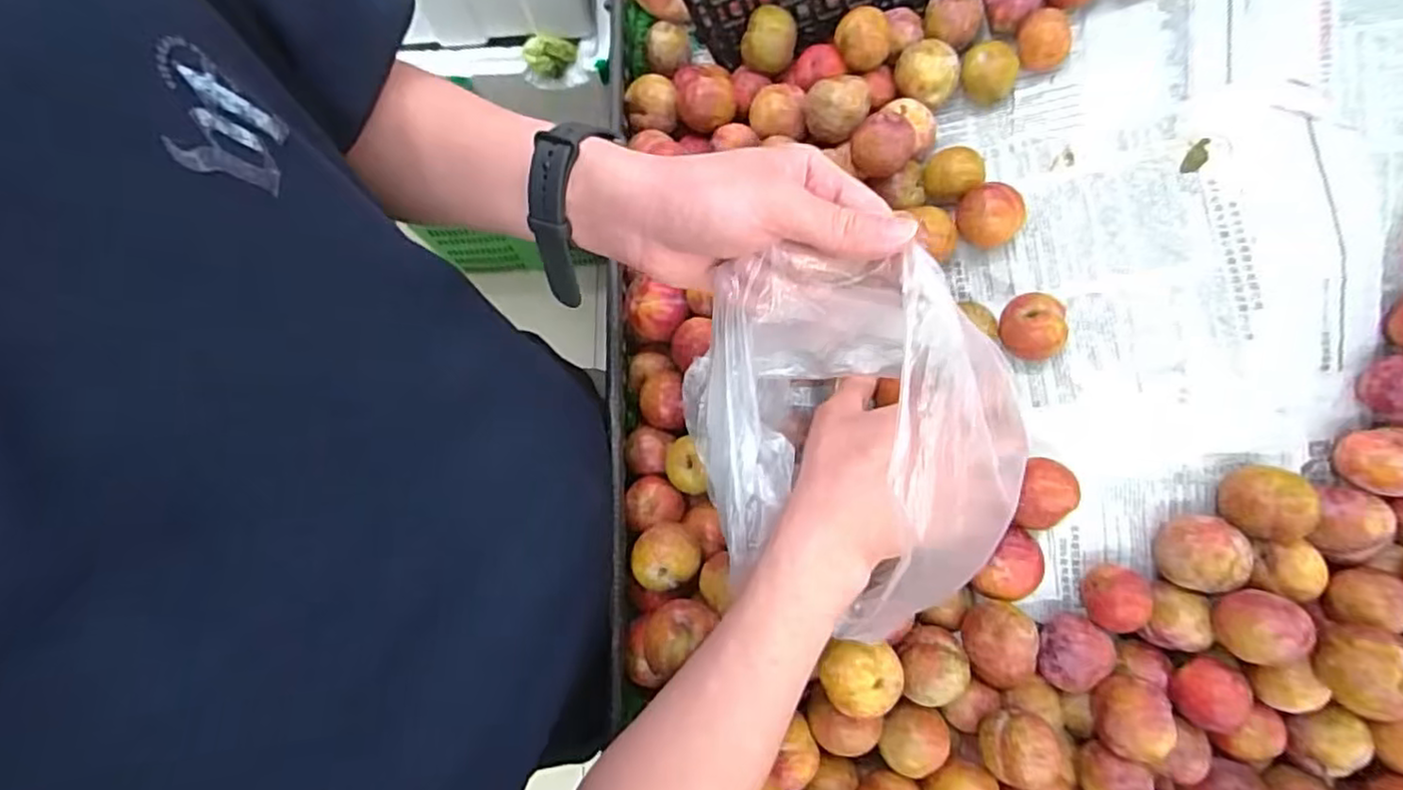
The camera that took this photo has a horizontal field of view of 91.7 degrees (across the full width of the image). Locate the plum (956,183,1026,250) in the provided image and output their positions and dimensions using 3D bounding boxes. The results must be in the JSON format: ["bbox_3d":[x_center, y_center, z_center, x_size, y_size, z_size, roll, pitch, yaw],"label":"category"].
[{"bbox_3d":[0.207,-0.127,0.489,0.044,0.035,0.041,0,76,1],"label":"plum"}]

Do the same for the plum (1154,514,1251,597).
[{"bbox_3d":[0.314,0.100,0.429,0.041,0.038,0.045,7,76,3],"label":"plum"}]

